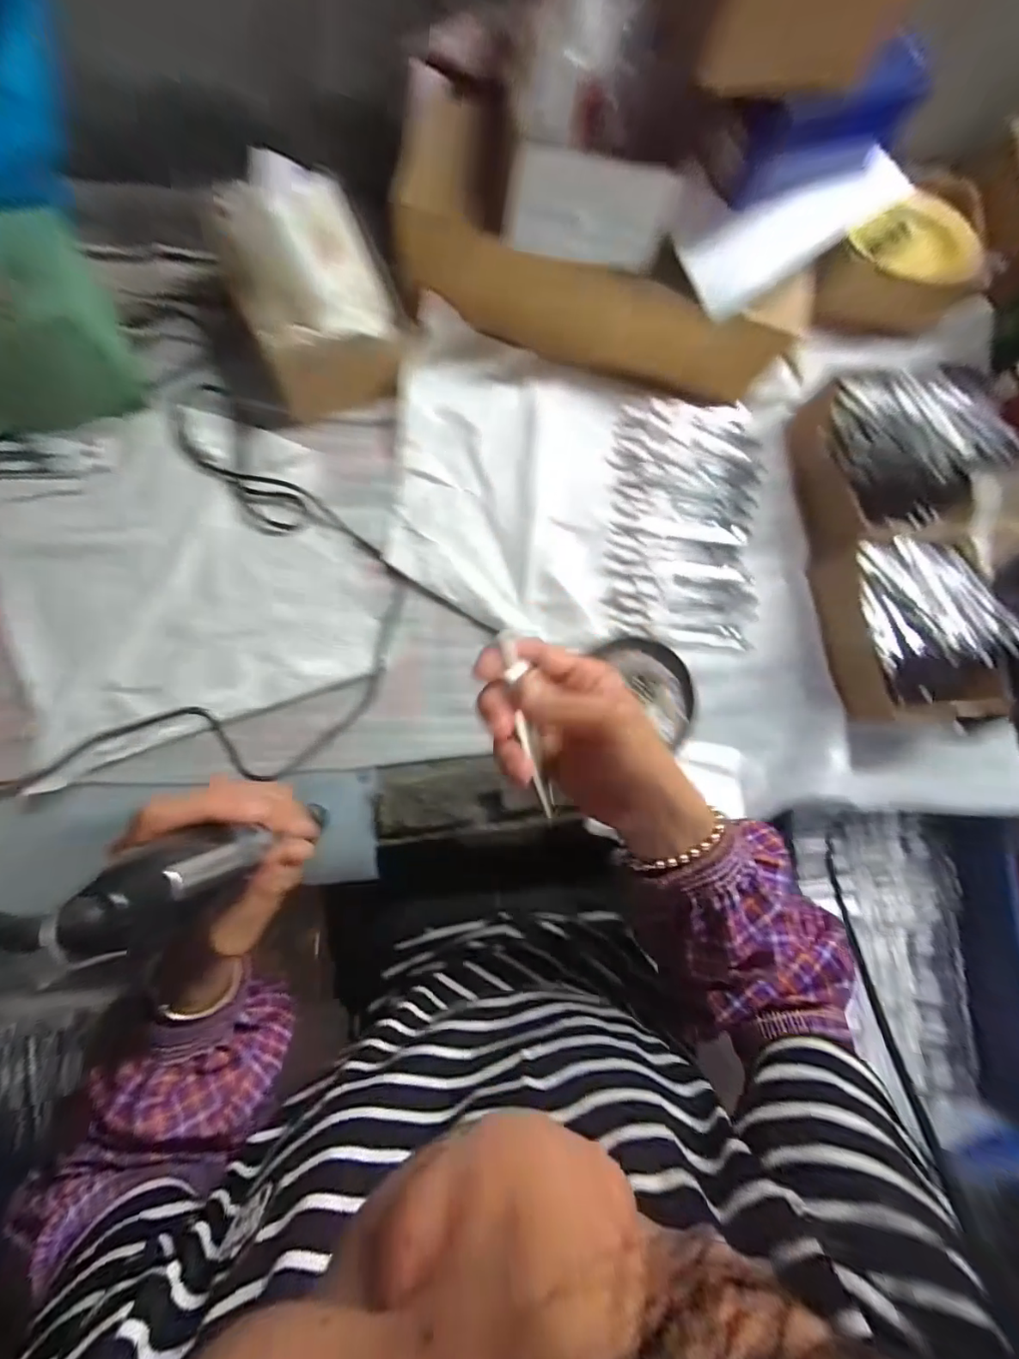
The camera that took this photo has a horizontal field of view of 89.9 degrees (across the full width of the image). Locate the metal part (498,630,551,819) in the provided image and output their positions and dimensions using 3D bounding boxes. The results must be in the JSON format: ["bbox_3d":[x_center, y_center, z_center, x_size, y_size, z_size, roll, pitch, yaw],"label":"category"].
[{"bbox_3d":[0.010,0.029,0.274,0.008,0.005,0.120,-18,118,-9],"label":"metal part"}]

